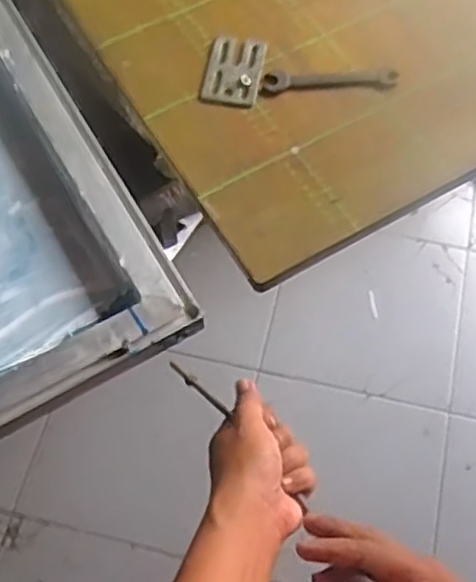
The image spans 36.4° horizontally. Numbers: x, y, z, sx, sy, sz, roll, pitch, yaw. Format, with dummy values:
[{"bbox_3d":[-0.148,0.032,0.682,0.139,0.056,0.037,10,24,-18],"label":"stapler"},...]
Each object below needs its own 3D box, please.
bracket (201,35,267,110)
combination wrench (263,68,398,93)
[{"bbox_3d":[-0.004,-0.210,0.684,0.054,0.004,0.080,10,64,5],"label":"bracket"},{"bbox_3d":[0.086,-0.197,0.676,0.122,0.004,0.022,-1,64,-1],"label":"combination wrench"}]

